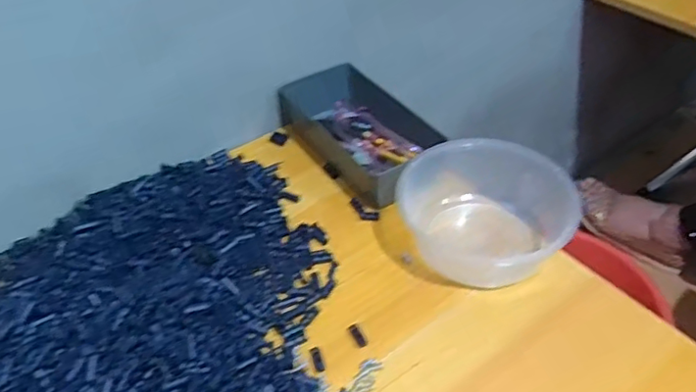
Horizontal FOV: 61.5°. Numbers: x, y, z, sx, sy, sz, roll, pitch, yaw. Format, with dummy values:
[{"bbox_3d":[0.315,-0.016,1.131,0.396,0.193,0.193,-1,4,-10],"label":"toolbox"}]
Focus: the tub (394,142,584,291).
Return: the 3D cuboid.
[{"bbox_3d":[0.115,0.016,0.508,0.126,0.063,0.146,-33,53,-29],"label":"tub"}]

